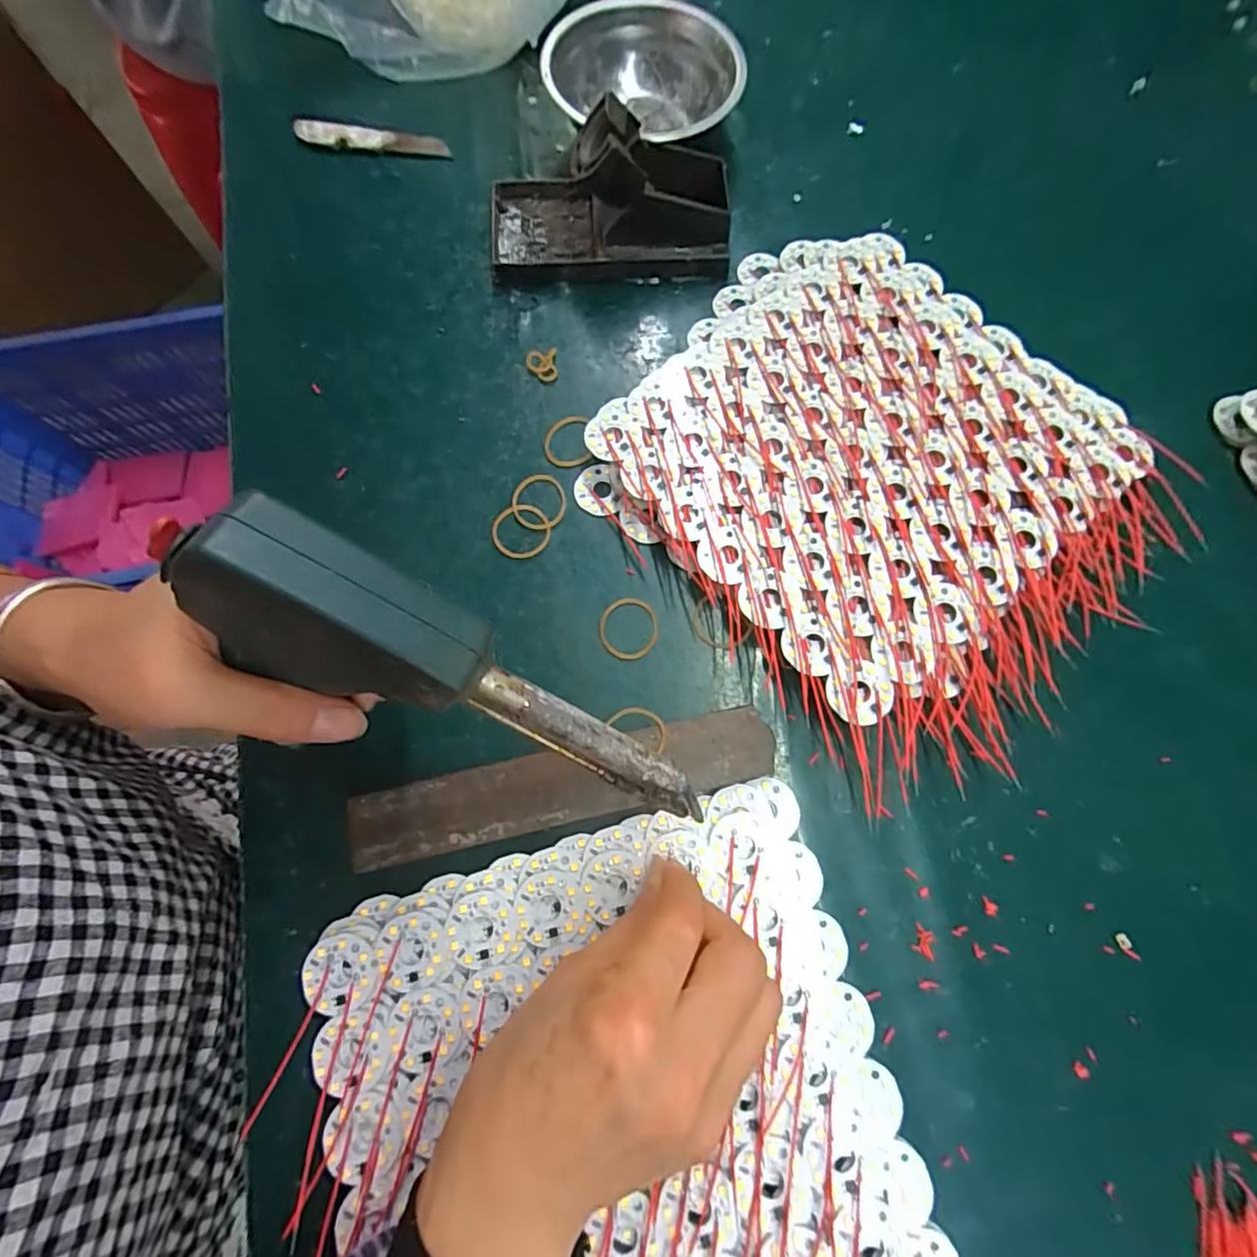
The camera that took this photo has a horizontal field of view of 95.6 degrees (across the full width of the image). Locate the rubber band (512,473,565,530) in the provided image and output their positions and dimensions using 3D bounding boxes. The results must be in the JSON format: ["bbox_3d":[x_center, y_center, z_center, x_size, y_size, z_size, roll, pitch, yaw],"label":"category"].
[{"bbox_3d":[-0.051,-0.072,0.320,0.030,0.004,0.033,0,74,1],"label":"rubber band"}]

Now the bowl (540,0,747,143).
[{"bbox_3d":[0.009,-0.361,0.385,0.127,0.045,0.127,0,74,1],"label":"bowl"}]

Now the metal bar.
[{"bbox_3d":[-0.029,0.076,0.275,0.199,0.016,0.034,-12,74,-3],"label":"metal bar"}]

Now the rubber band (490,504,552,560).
[{"bbox_3d":[-0.060,-0.055,0.316,0.032,0.004,0.031,0,74,1],"label":"rubber band"}]

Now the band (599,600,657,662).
[{"bbox_3d":[0.000,0.000,0.303,0.031,0.004,0.034,-1,74,0],"label":"band"}]

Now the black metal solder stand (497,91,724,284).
[{"bbox_3d":[-0.013,-0.260,0.344,0.149,0.063,0.072,1,74,1],"label":"black metal solder stand"}]

